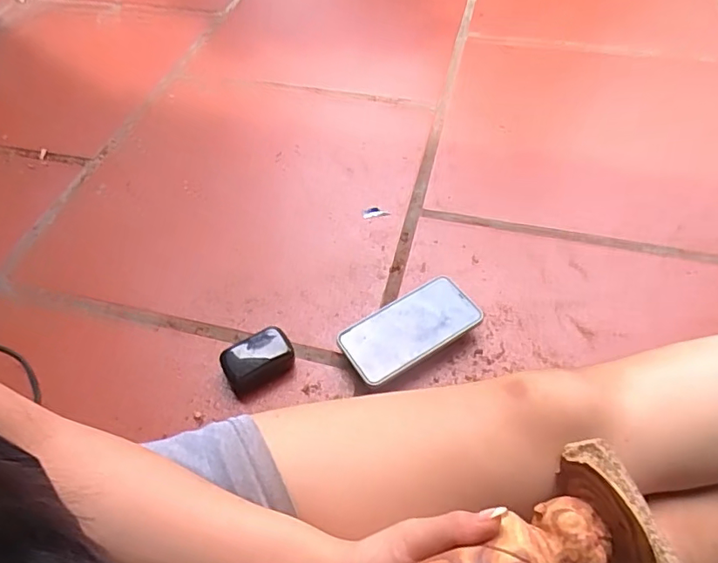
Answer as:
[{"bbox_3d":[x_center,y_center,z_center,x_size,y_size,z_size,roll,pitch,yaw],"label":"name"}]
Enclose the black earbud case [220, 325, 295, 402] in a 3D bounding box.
[{"bbox_3d":[-0.110,0.089,0.572,0.074,0.033,0.050,-28,57,-19],"label":"black earbud case"}]

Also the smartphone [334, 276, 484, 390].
[{"bbox_3d":[0.056,0.050,0.580,0.152,0.012,0.084,-29,48,-14],"label":"smartphone"}]

